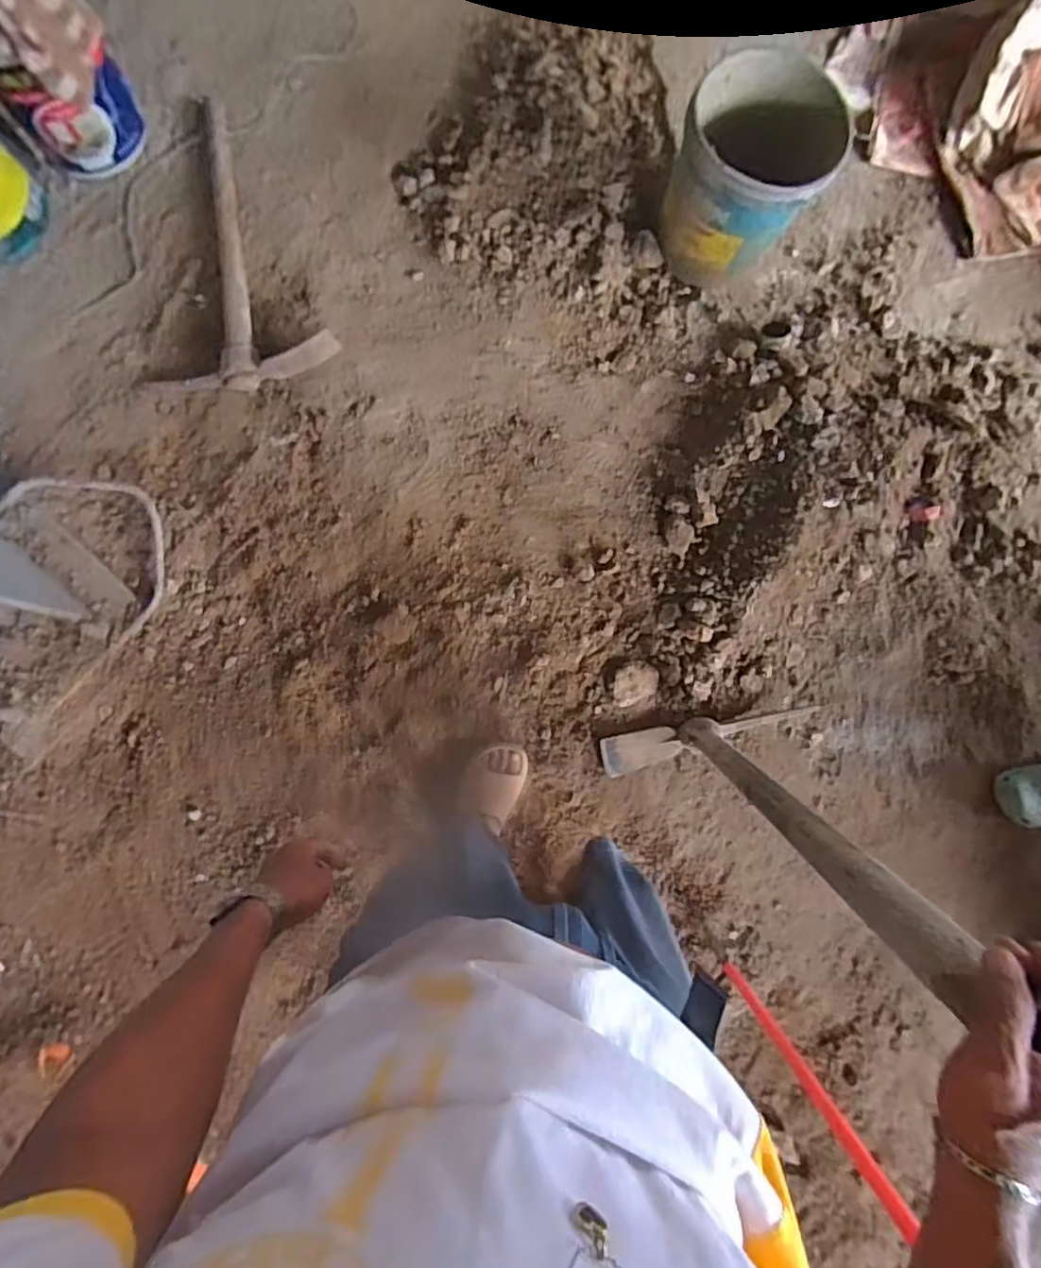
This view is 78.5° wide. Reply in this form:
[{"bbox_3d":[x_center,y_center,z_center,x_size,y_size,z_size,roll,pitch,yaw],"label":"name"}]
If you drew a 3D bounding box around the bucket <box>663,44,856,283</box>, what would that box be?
[{"bbox_3d":[0.448,-0.912,1.301,0.285,0.314,0.261,0,82,-1],"label":"bucket"}]

